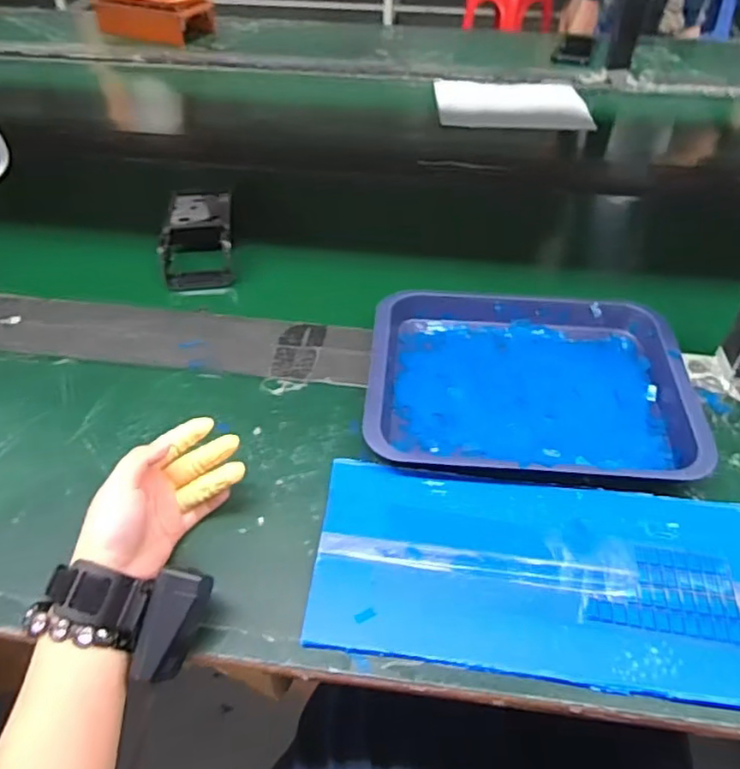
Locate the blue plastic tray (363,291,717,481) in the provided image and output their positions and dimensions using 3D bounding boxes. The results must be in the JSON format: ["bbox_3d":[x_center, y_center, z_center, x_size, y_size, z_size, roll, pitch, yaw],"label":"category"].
[{"bbox_3d":[0.142,-0.006,0.556,0.276,0.040,0.207,3,45,4],"label":"blue plastic tray"}]

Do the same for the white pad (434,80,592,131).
[{"bbox_3d":[0.255,-0.504,1.085,0.267,0.022,0.177,3,45,4],"label":"white pad"}]

